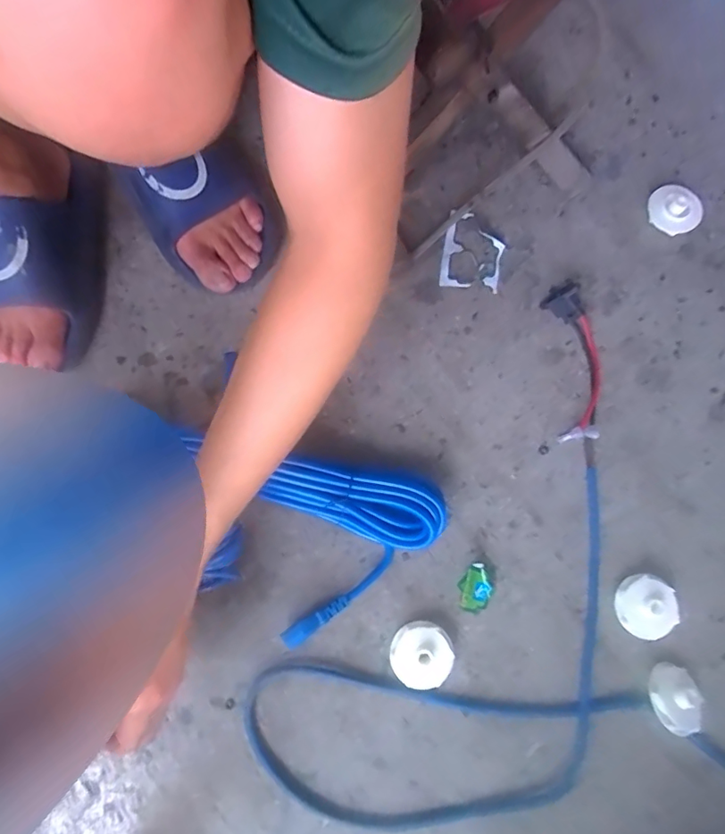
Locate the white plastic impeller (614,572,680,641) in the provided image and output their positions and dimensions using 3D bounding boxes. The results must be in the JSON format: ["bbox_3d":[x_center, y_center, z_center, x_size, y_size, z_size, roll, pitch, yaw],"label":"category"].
[{"bbox_3d":[0.253,0.170,0.454,0.050,0.027,0.054,0,78,-1],"label":"white plastic impeller"}]

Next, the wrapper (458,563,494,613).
[{"bbox_3d":[0.105,0.158,0.462,0.032,0.018,0.042,31,79,5],"label":"wrapper"}]

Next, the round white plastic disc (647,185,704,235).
[{"bbox_3d":[0.337,-0.220,0.536,0.054,0.025,0.044,-7,79,-3],"label":"round white plastic disc"}]

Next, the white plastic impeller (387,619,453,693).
[{"bbox_3d":[0.052,0.211,0.448,0.054,0.025,0.056,0,78,-1],"label":"white plastic impeller"}]

